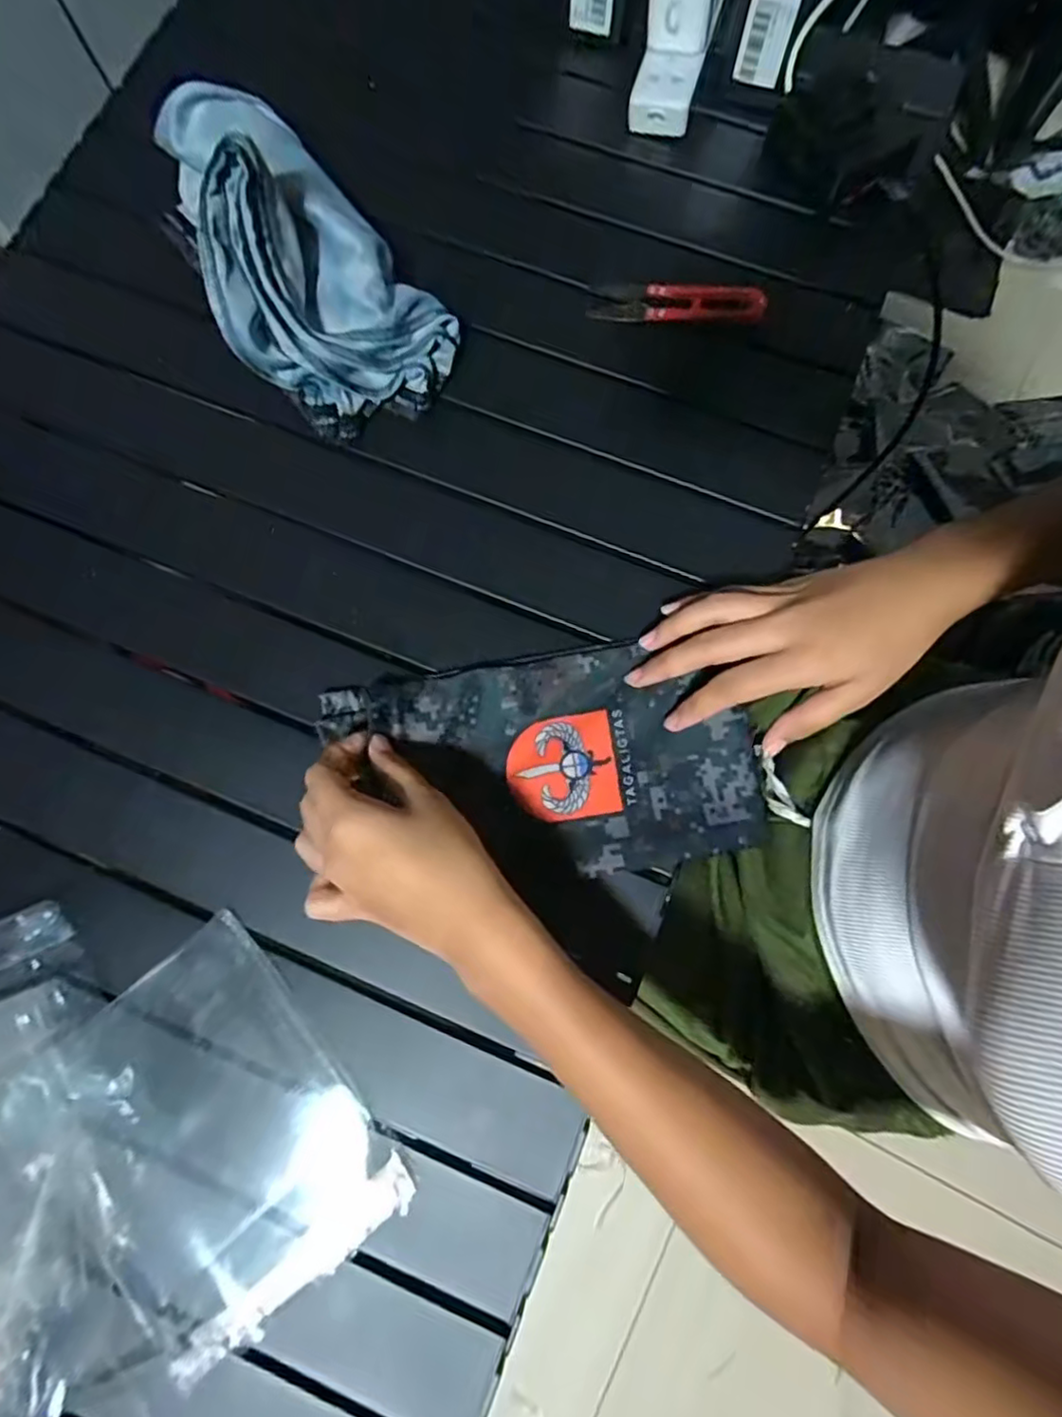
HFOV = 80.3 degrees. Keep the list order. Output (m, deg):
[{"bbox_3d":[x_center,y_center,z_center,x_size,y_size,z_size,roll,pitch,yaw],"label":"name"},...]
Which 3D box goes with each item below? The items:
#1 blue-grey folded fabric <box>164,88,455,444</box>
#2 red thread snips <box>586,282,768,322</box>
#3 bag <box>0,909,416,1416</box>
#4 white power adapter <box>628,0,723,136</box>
[{"bbox_3d":[-0.146,-0.295,0.386,0.127,0.108,0.237,-27,78,-5],"label":"blue-grey folded fabric"},{"bbox_3d":[0.100,-0.274,0.427,0.114,0.014,0.027,7,78,3],"label":"red thread snips"},{"bbox_3d":[-0.210,0.256,0.321,0.245,0.012,0.176,-39,80,-7],"label":"bag"},{"bbox_3d":[0.101,-0.465,0.430,0.050,0.081,0.080,11,78,4],"label":"white power adapter"}]

